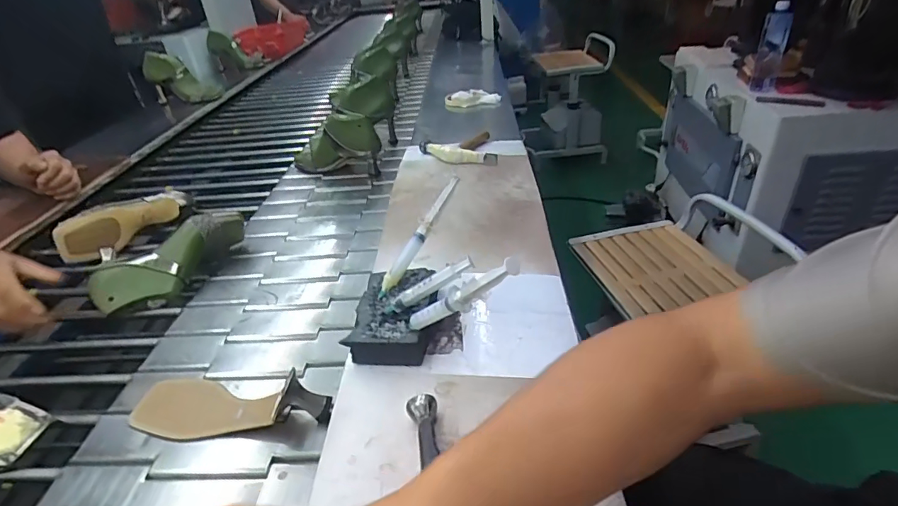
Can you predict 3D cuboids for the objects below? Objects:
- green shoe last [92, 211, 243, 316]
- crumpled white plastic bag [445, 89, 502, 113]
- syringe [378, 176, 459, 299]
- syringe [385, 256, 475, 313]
[{"bbox_3d":[-0.420,0.014,0.749,0.085,0.081,0.236,19,41,32],"label":"green shoe last"},{"bbox_3d":[0.063,-0.401,1.259,0.145,0.048,0.047,2,35,12],"label":"crumpled white plastic bag"},{"bbox_3d":[-0.035,-0.020,0.562,0.012,0.017,0.164,26,80,35],"label":"syringe"},{"bbox_3d":[-0.023,0.036,0.508,0.109,0.020,0.009,-31,32,13],"label":"syringe"}]

